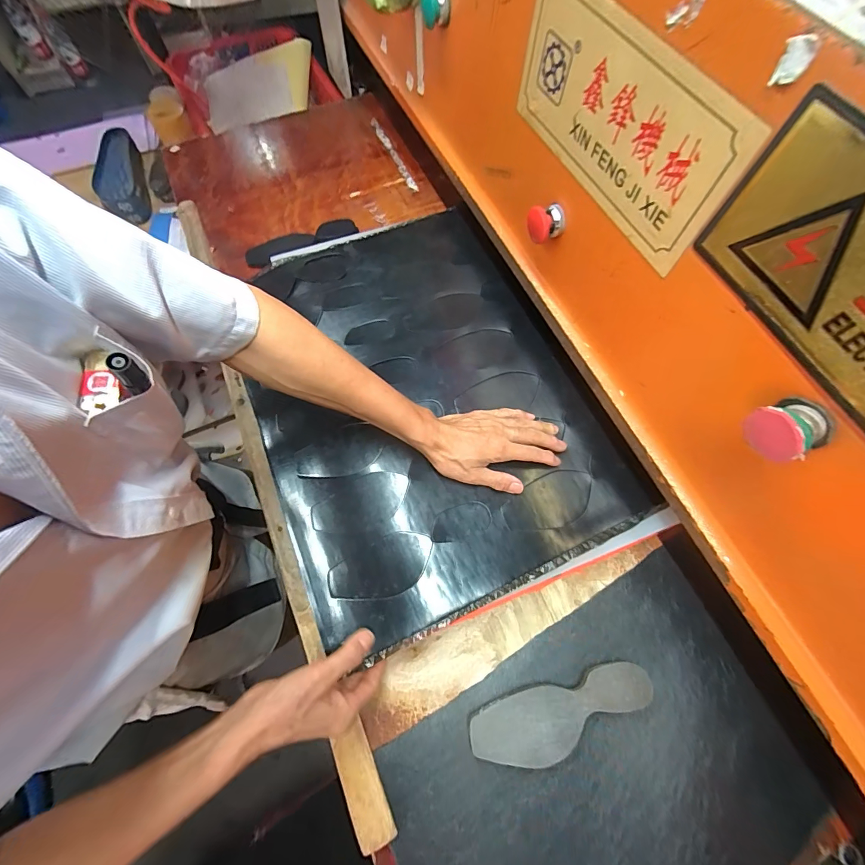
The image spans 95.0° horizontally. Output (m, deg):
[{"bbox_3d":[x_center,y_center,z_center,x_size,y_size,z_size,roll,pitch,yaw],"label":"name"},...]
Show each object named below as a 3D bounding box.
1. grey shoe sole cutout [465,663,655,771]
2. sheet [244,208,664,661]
[{"bbox_3d":[0.140,0.305,0.432,0.198,0.027,0.063,-15,69,-7],"label":"grey shoe sole cutout"},{"bbox_3d":[-0.030,-0.061,0.546,0.415,0.020,0.561,-23,70,-10],"label":"sheet"}]

